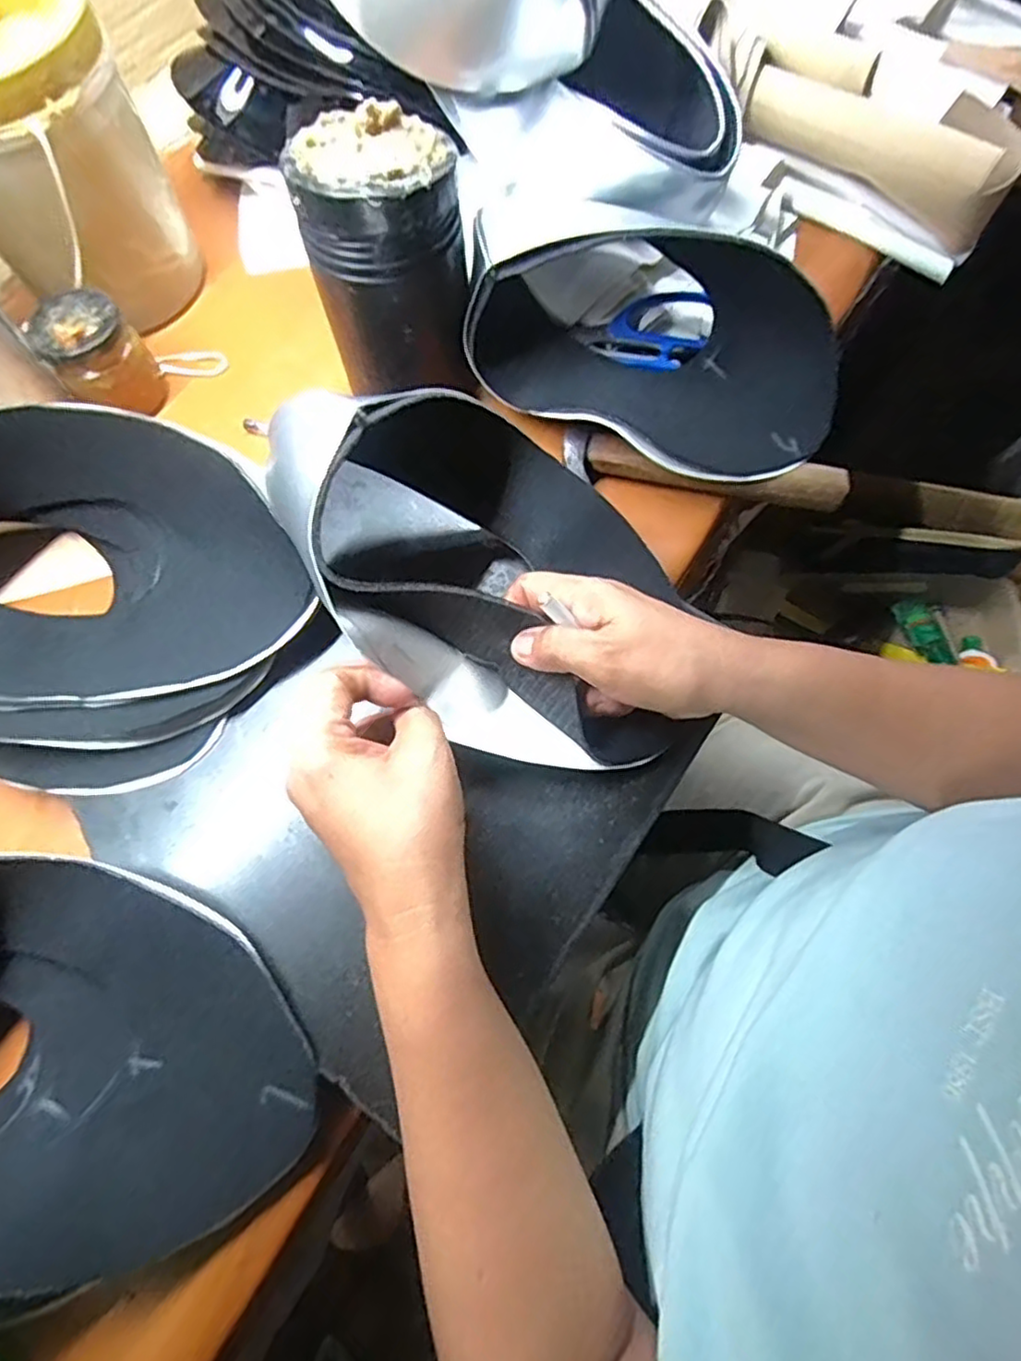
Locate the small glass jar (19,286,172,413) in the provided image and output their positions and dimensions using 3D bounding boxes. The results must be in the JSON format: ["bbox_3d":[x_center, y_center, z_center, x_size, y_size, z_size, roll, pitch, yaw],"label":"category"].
[{"bbox_3d":[-0.287,-0.225,0.462,0.060,0.068,0.055,-1,70,2],"label":"small glass jar"}]

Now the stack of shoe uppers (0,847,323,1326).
[{"bbox_3d":[-0.217,0.156,0.278,0.175,0.111,0.223,-41,74,-12],"label":"stack of shoe uppers"}]

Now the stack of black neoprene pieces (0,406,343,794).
[{"bbox_3d":[-0.263,-0.050,0.376,0.299,0.090,0.192,18,71,8],"label":"stack of black neoprene pieces"}]

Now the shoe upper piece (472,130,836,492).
[{"bbox_3d":[0.084,-0.230,0.424,0.264,0.088,0.132,27,73,11],"label":"shoe upper piece"}]

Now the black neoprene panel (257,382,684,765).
[{"bbox_3d":[0.000,-0.058,0.344,0.220,0.124,0.162,36,75,14],"label":"black neoprene panel"}]

